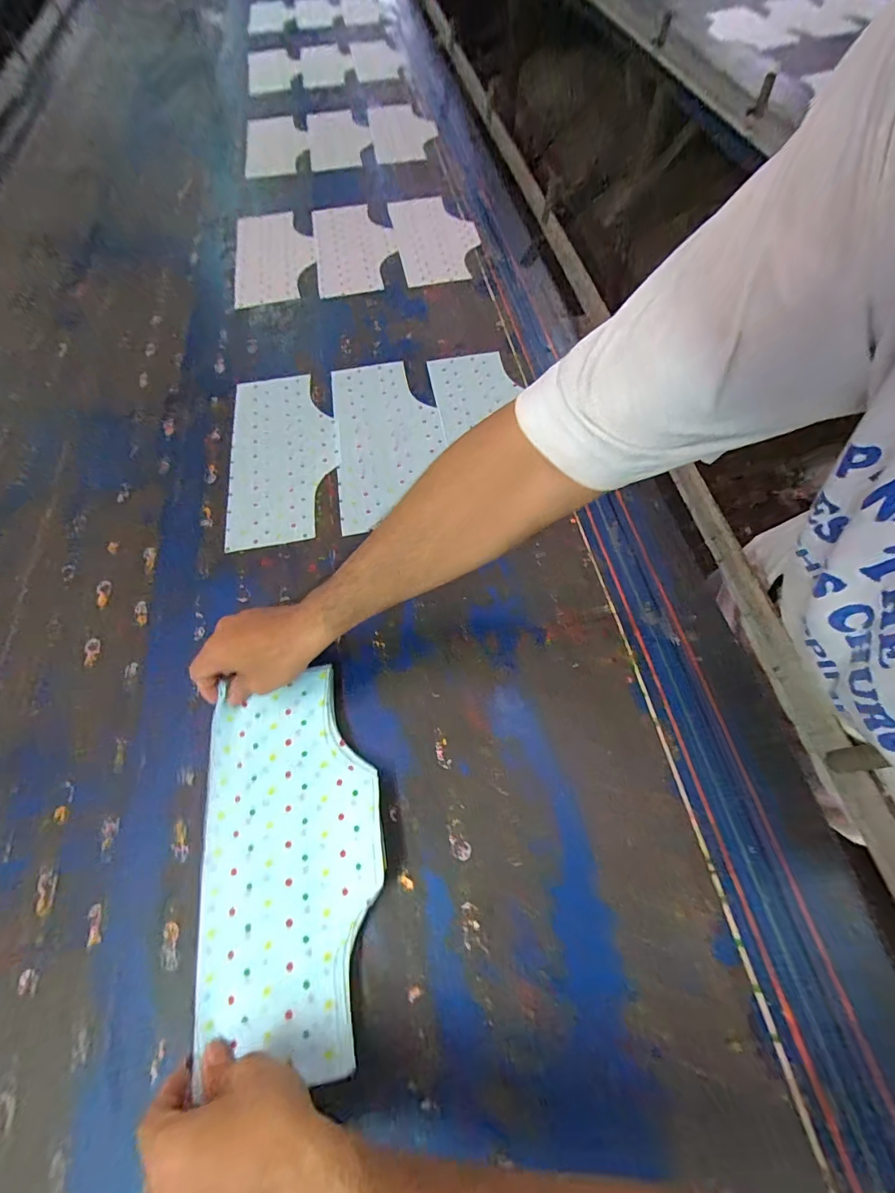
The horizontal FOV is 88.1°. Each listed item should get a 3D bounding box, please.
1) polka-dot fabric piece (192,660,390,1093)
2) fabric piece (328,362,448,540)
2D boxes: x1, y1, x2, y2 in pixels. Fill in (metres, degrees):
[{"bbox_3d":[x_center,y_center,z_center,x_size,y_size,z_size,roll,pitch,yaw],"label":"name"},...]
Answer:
[{"bbox_3d":[-0.137,0.217,0.405,0.157,0.010,0.294,-9,63,-1],"label":"polka-dot fabric piece"},{"bbox_3d":[-0.083,-0.225,0.651,0.147,0.008,0.302,-9,63,-1],"label":"fabric piece"}]

